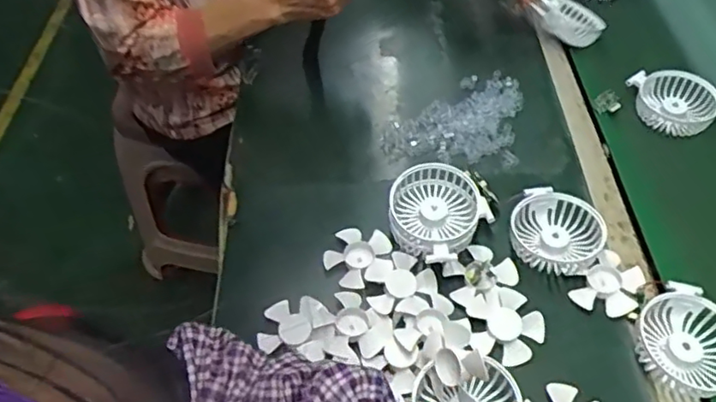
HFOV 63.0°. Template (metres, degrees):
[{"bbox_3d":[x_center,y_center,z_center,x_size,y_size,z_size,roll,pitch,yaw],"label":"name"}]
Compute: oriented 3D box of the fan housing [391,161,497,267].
[{"bbox_3d":[0.077,0.015,0.596,0.093,0.048,0.103,30,59,24],"label":"fan housing"}]

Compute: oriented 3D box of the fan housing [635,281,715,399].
[{"bbox_3d":[0.294,0.123,0.514,0.084,0.027,0.088,22,56,20],"label":"fan housing"}]

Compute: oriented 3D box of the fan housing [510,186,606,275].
[{"bbox_3d":[0.197,0.030,0.590,0.082,0.030,0.087,-37,58,-23],"label":"fan housing"}]

